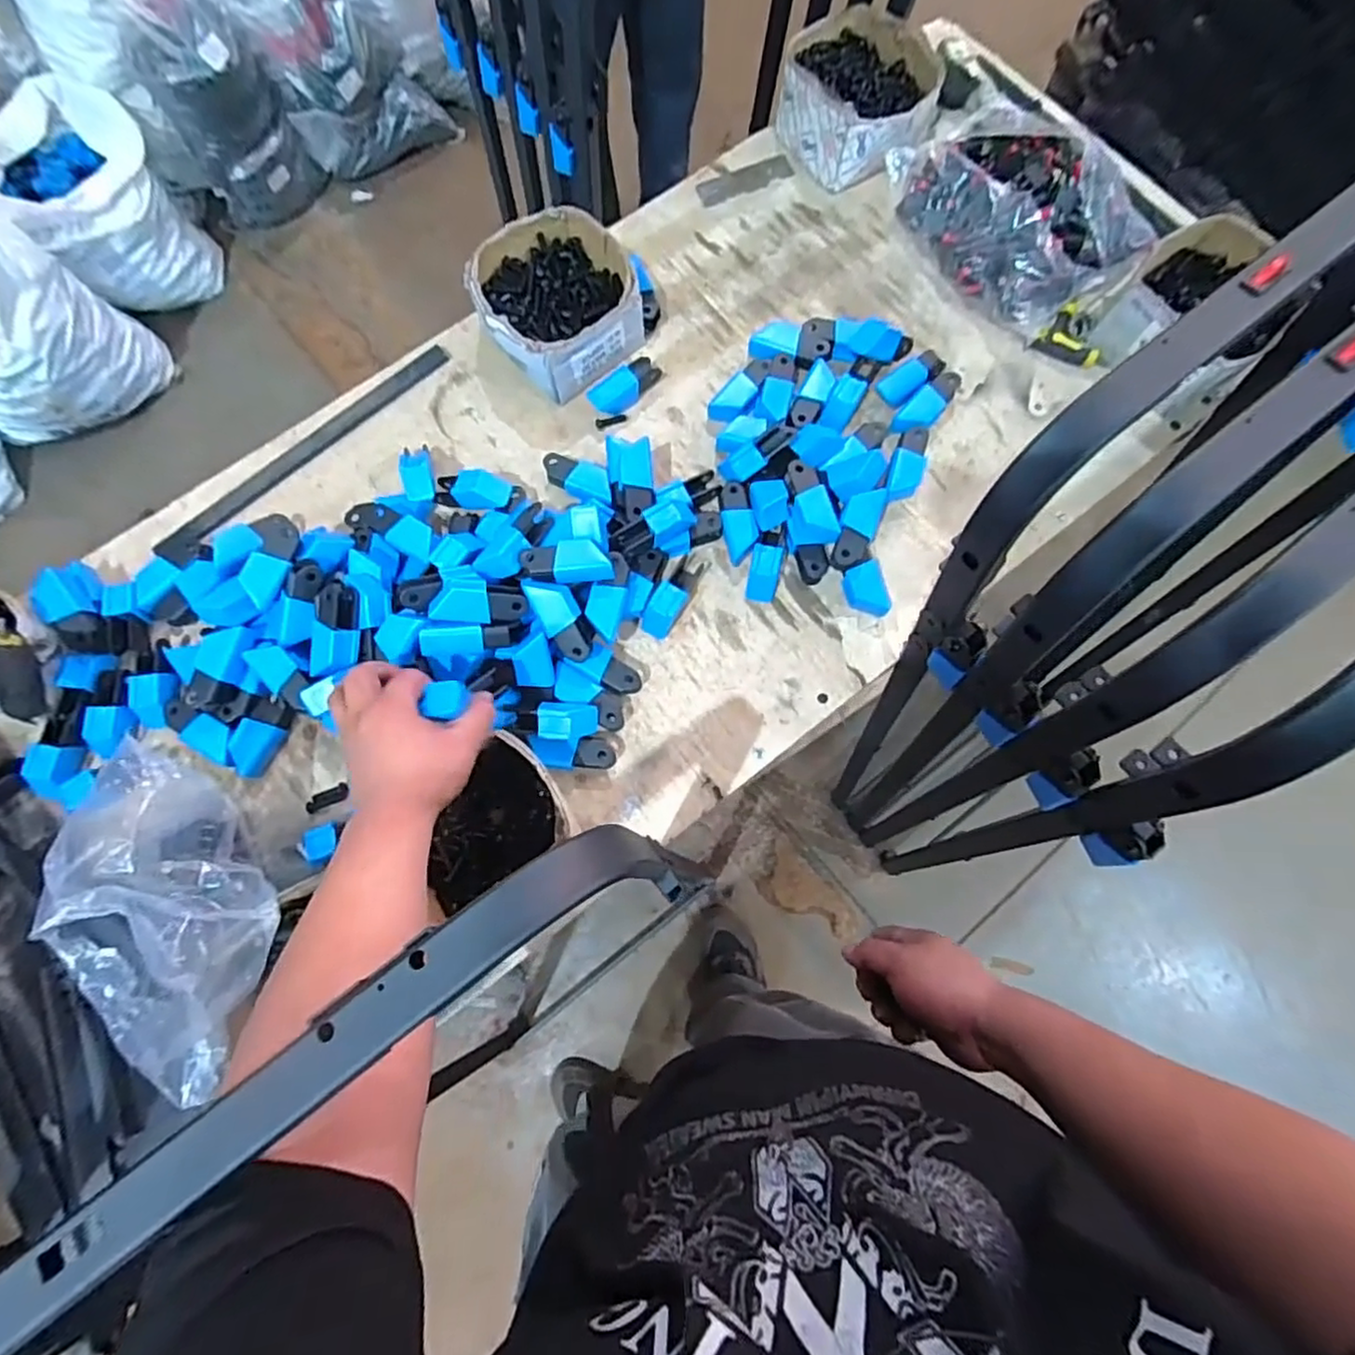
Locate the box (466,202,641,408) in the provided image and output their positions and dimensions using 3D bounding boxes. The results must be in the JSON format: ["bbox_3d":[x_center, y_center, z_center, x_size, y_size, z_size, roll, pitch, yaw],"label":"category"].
[{"bbox_3d":[-0.137,-0.420,0.742,0.173,0.077,0.184,-37,79,-7],"label":"box"}]

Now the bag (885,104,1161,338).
[{"bbox_3d":[0.395,-0.554,0.761,0.229,0.067,0.281,-36,79,-7],"label":"bag"}]

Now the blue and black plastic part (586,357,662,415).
[{"bbox_3d":[-0.055,-0.316,0.723,0.085,0.033,0.033,-39,79,-8],"label":"blue and black plastic part"}]

